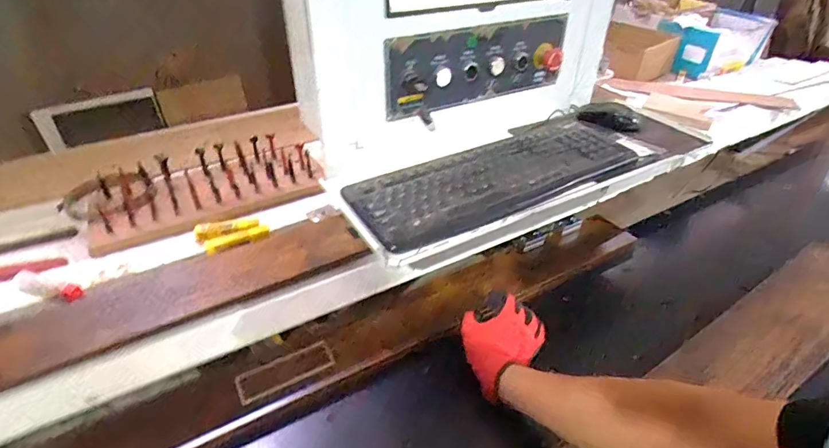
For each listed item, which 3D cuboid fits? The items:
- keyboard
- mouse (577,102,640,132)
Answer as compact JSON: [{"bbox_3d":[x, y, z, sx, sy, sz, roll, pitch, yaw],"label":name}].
[{"bbox_3d":[0.132,-0.076,0.658,0.445,0.021,0.149,-19,40,-25],"label":"keyboard"},{"bbox_3d":[0.351,-0.198,0.820,0.111,0.031,0.071,4,36,5],"label":"mouse"}]

